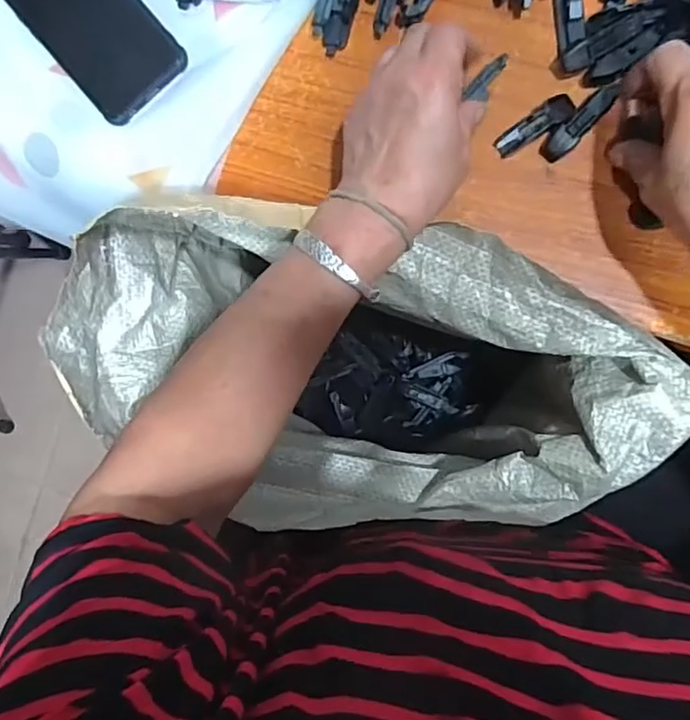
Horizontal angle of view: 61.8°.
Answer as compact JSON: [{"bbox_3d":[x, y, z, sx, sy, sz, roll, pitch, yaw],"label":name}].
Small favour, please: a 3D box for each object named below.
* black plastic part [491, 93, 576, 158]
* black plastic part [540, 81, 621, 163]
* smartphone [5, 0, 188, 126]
[{"bbox_3d":[0.128,-0.156,0.384,0.055,0.011,0.018,-35,87,7],"label":"black plastic part"},{"bbox_3d":[0.157,-0.157,0.383,0.016,0.011,0.058,45,96,5],"label":"black plastic part"},{"bbox_3d":[-0.194,-0.257,0.423,0.075,0.014,0.158,-40,86,7],"label":"smartphone"}]

